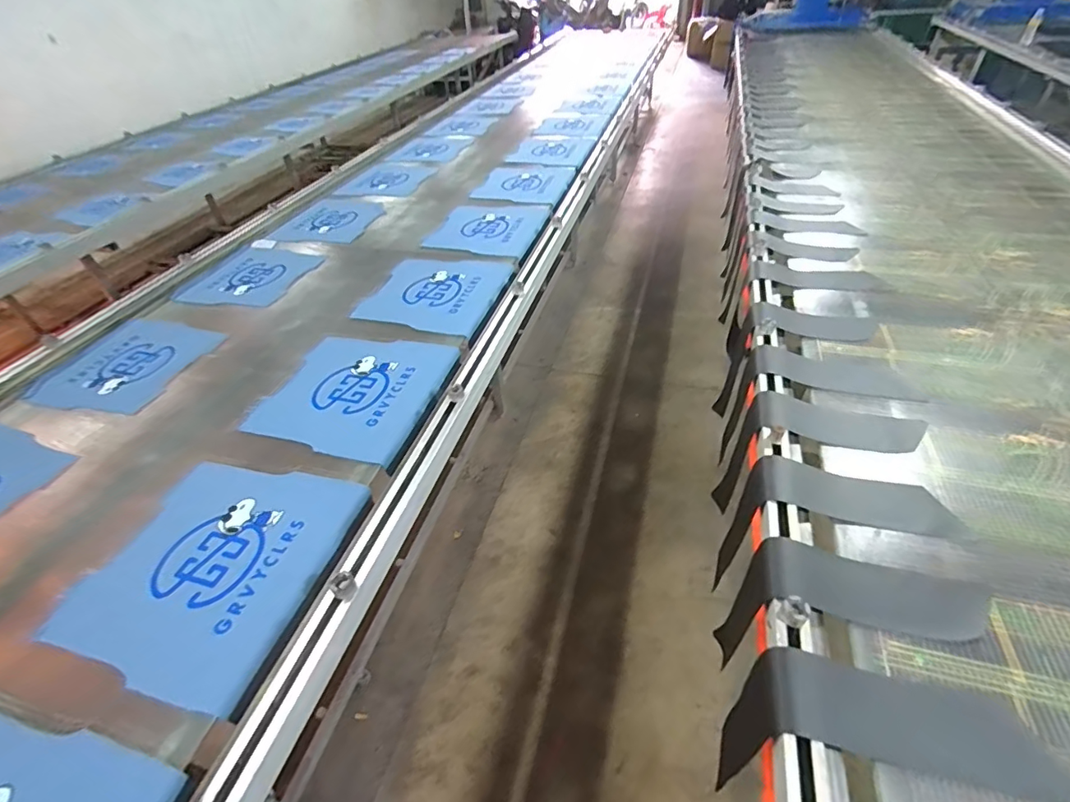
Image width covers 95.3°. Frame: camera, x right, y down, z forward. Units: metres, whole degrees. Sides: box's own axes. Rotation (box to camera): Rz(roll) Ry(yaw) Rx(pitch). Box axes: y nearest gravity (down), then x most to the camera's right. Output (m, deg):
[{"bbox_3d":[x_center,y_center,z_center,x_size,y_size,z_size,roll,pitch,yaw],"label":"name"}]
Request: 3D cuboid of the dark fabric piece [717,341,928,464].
[{"bbox_3d":[0.708,0.018,1.243,0.357,0.288,0.162,5,44,11],"label":"dark fabric piece"}]

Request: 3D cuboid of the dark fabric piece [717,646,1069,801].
[{"bbox_3d":[0.499,0.509,0.729,0.359,0.254,0.121,6,44,11],"label":"dark fabric piece"}]

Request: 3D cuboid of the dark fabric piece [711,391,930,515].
[{"bbox_3d":[0.640,0.175,1.130,0.351,0.365,0.128,10,45,16],"label":"dark fabric piece"}]

